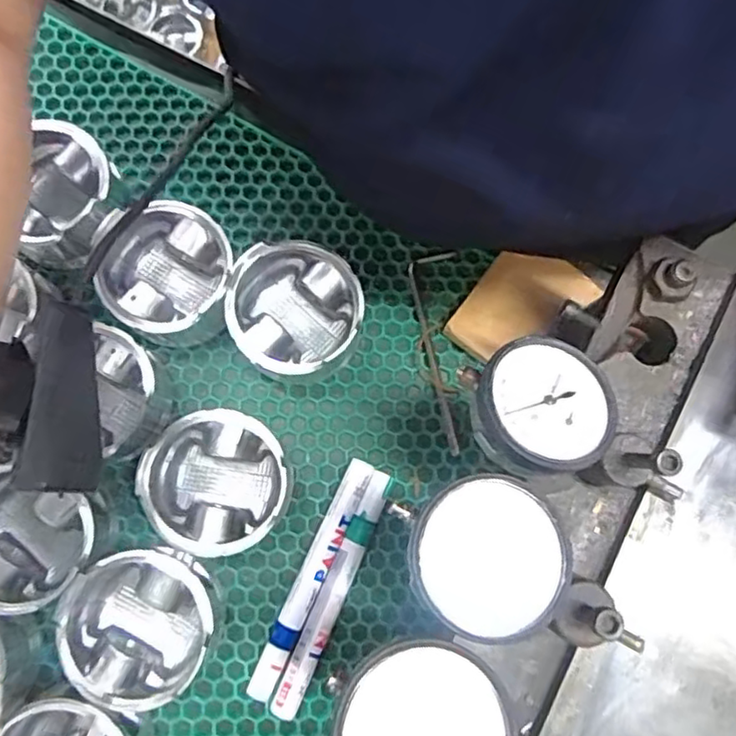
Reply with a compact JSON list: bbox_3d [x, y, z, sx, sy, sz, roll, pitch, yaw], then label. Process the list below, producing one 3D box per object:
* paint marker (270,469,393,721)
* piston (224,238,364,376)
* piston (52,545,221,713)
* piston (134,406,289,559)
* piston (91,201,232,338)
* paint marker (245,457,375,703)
[{"bbox_3d":[-0.020,0.130,0.376,0.016,0.014,0.144,23,79,3],"label":"paint marker"},{"bbox_3d":[-0.044,-0.036,0.390,0.075,0.050,0.072,0,79,-1],"label":"piston"},{"bbox_3d":[-0.122,0.136,0.353,0.082,0.050,0.078,0,79,-1],"label":"piston"},{"bbox_3d":[-0.086,0.067,0.372,0.075,0.047,0.079,0,79,-1],"label":"piston"},{"bbox_3d":[-0.125,-0.063,0.389,0.081,0.050,0.085,0,79,-1],"label":"piston"},{"bbox_3d":[-0.033,0.121,0.374,0.015,0.014,0.141,25,80,4],"label":"paint marker"}]

